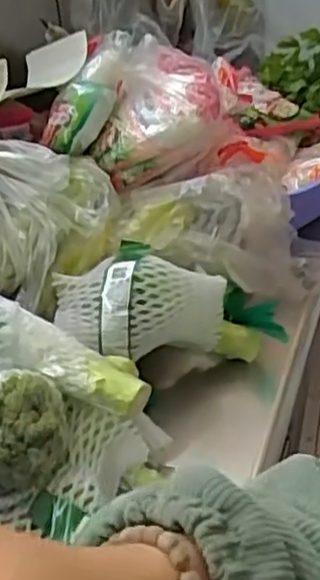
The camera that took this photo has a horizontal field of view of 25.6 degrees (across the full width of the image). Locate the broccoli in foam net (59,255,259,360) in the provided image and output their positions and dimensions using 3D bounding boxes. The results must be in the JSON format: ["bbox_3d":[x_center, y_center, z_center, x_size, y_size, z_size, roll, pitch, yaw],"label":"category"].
[{"bbox_3d":[0.012,0.020,0.701,0.213,0.078,0.092,11,36,-23],"label":"broccoli in foam net"}]

